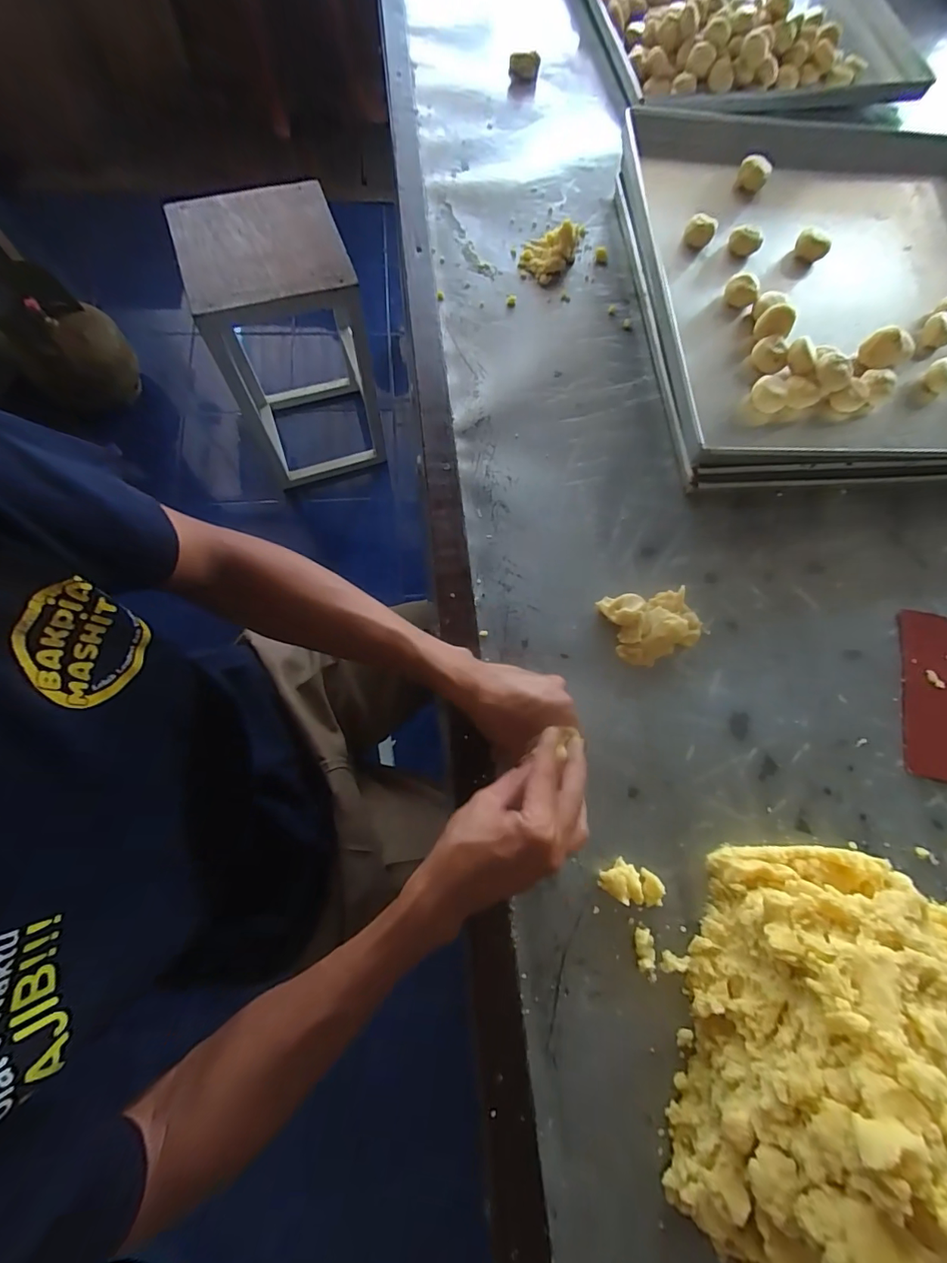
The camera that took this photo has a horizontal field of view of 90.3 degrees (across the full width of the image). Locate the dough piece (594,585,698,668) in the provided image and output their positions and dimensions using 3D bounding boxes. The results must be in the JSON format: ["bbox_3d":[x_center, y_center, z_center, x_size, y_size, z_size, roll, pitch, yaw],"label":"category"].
[{"bbox_3d":[0.183,-0.011,0.478,0.087,0.030,0.074,-17,74,-9],"label":"dough piece"}]

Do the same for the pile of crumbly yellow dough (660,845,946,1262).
[{"bbox_3d":[0.291,0.305,0.319,0.257,0.146,0.272,7,72,-1],"label":"pile of crumbly yellow dough"}]

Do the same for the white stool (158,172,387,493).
[{"bbox_3d":[-0.423,-0.641,1.131,0.344,0.542,0.286,-17,74,-9],"label":"white stool"}]

